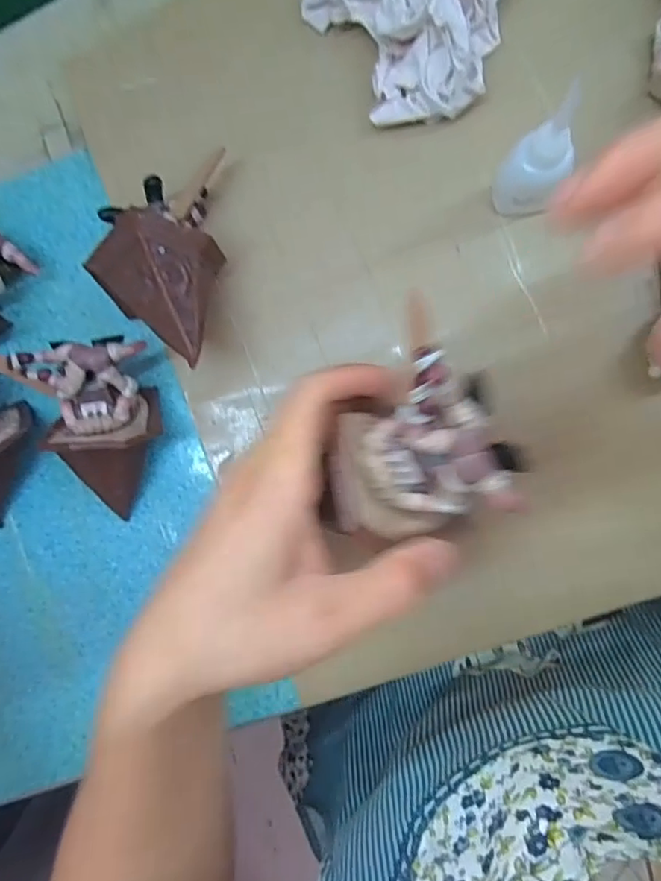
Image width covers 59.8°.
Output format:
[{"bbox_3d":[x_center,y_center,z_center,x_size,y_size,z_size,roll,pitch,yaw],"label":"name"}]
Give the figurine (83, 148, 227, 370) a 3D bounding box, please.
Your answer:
[{"bbox_3d":[-0.087,-0.100,0.305,0.060,0.057,0.112,5,93,9],"label":"figurine"}]

